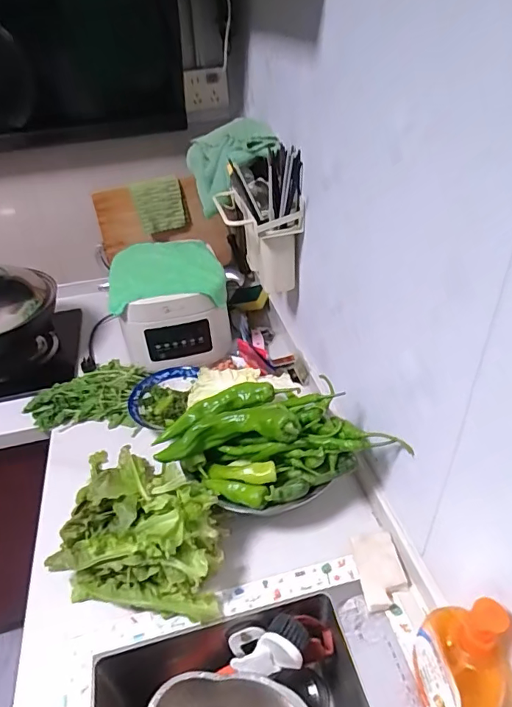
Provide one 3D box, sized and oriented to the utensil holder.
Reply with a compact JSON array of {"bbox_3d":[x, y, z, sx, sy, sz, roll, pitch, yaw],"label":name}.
[{"bbox_3d":[0.006,-0.257,0.913,0.127,0.247,0.175,-10,37,-8],"label":"utensil holder"}]

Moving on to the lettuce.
[{"bbox_3d":[-0.153,0.236,0.641,0.210,0.138,0.155,4,38,10],"label":"lettuce"}]

